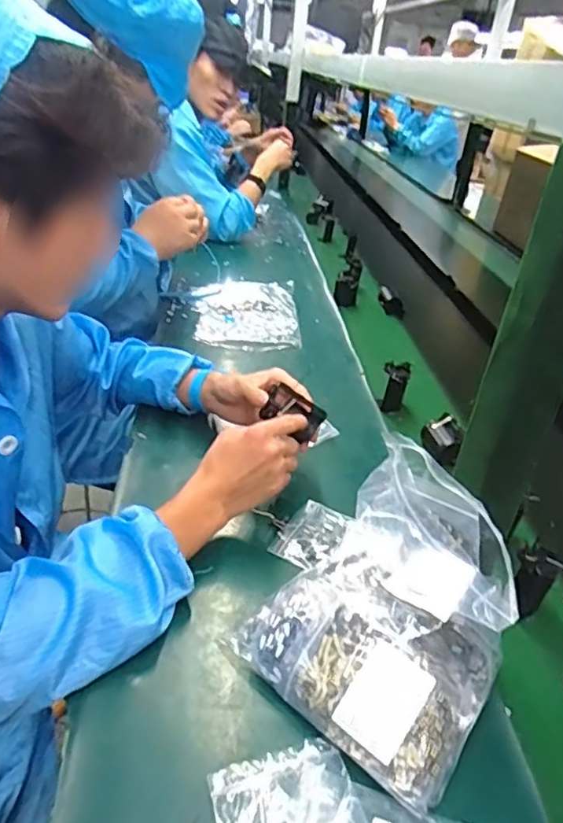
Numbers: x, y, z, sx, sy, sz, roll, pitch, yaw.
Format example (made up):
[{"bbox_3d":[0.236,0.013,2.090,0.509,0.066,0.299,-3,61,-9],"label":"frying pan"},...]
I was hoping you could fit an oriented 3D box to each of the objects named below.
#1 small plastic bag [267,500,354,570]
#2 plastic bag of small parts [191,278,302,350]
[{"bbox_3d":[0.036,0.134,0.658,0.060,0.016,0.103,19,31,21],"label":"small plastic bag"},{"bbox_3d":[-0.067,-0.197,1.183,0.202,0.018,0.290,3,29,-7],"label":"plastic bag of small parts"}]

